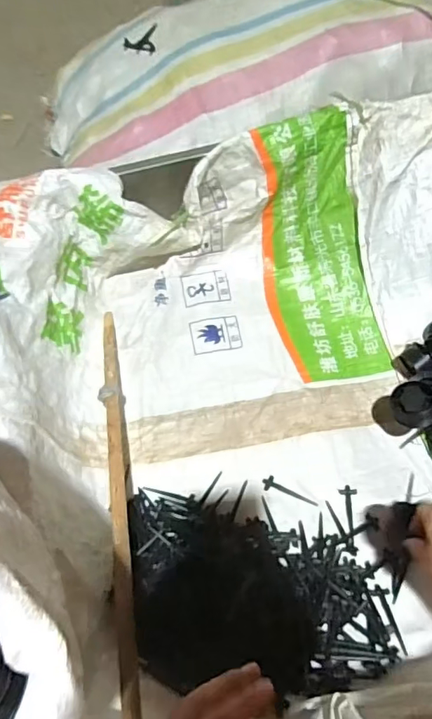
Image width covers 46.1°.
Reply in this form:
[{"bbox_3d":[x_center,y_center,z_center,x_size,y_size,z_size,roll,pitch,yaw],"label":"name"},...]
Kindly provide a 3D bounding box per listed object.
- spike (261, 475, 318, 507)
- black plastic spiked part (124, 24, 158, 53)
[{"bbox_3d":[0.104,0.182,0.705,0.079,0.006,0.022,18,62,14],"label":"spike"},{"bbox_3d":[-0.149,-0.631,1.001,0.062,0.016,0.077,-1,59,3],"label":"black plastic spiked part"}]

